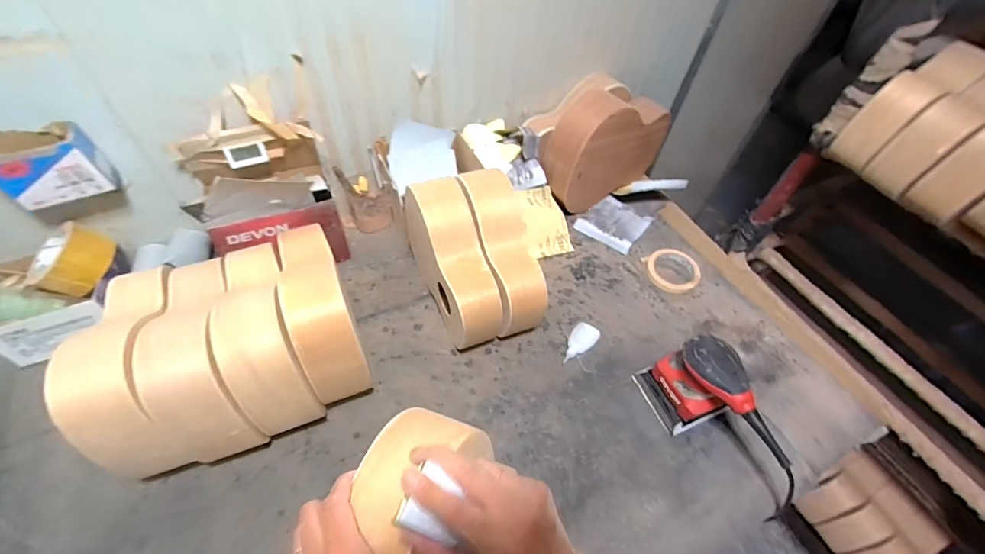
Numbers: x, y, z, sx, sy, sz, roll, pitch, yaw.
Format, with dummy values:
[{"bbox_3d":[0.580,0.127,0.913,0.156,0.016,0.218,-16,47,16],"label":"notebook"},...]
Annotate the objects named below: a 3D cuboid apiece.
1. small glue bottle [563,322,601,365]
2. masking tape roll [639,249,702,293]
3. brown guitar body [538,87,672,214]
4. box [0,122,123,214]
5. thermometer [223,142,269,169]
[{"bbox_3d":[0.150,0.117,0.737,0.044,0.016,0.087,34,58,19],"label":"small glue bottle"},{"bbox_3d":[0.364,-0.016,0.847,0.100,0.028,0.101,2,53,-3],"label":"masking tape roll"},{"bbox_3d":[0.236,-0.271,0.896,0.287,0.230,0.094,-29,60,-23],"label":"brown guitar body"},{"bbox_3d":[-0.609,-0.153,0.587,0.113,0.090,0.066,-22,58,-19],"label":"box"},{"bbox_3d":[-0.400,-0.201,0.691,0.058,0.036,0.015,-21,36,-18],"label":"thermometer"}]

